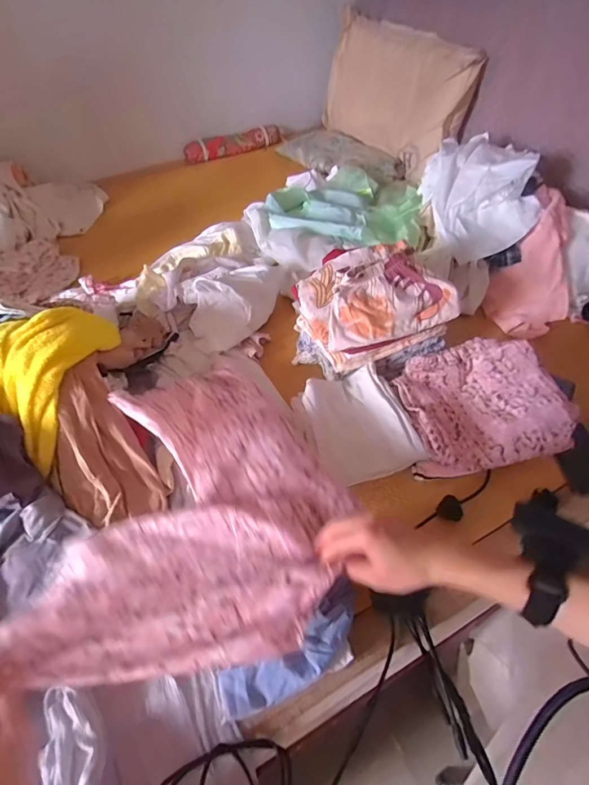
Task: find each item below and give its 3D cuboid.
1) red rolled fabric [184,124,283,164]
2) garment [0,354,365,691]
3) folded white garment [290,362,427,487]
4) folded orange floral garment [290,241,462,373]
[{"bbox_3d":[-0.231,-1.012,1.667,0.421,0.069,0.064,-22,52,-15],"label":"red rolled fabric"},{"bbox_3d":[-0.110,0.100,0.591,0.354,0.163,0.549,3,49,6],"label":"garment"},{"bbox_3d":[0.106,0.055,0.722,0.181,0.061,0.207,-17,50,-11],"label":"folded white garment"},{"bbox_3d":[0.151,-0.175,0.802,0.272,0.140,0.192,-15,50,-10],"label":"folded orange floral garment"}]

